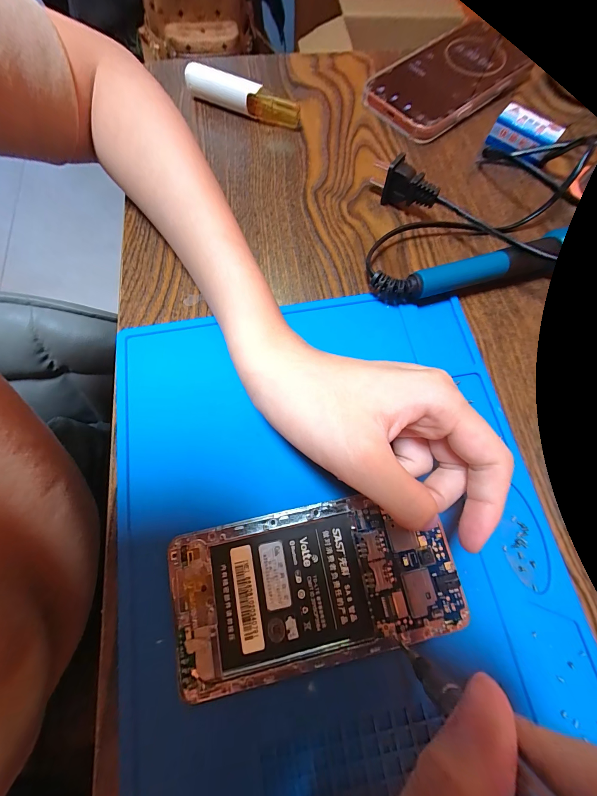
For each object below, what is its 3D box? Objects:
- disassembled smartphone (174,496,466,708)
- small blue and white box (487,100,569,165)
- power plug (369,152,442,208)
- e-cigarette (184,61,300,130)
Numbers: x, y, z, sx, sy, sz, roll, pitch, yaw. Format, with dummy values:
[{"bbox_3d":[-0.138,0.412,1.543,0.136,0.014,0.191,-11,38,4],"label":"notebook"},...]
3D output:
[{"bbox_3d":[0.008,0.093,0.146,0.138,0.005,0.070,-11,73,-5],"label":"disassembled smartphone"},{"bbox_3d":[0.181,-0.211,0.236,0.046,0.021,0.023,38,76,10],"label":"small blue and white box"},{"bbox_3d":[0.076,-0.157,0.216,0.053,0.026,0.020,36,75,9],"label":"power plug"},{"bbox_3d":[-0.048,-0.258,0.249,0.106,0.019,0.015,27,74,7],"label":"e-cigarette"}]

